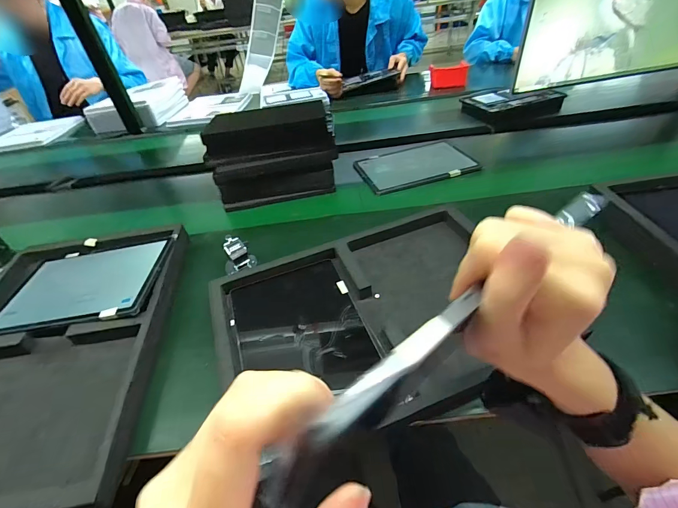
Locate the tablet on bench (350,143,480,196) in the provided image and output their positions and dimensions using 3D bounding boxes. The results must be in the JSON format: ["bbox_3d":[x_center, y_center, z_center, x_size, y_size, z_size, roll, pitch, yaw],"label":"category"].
[{"bbox_3d":[0.179,-0.213,0.797,0.259,0.012,0.172,-14,41,-8],"label":"tablet on bench"}]

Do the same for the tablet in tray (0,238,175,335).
[{"bbox_3d":[-0.407,0.050,0.538,0.254,0.015,0.162,-10,42,6],"label":"tablet in tray"}]

